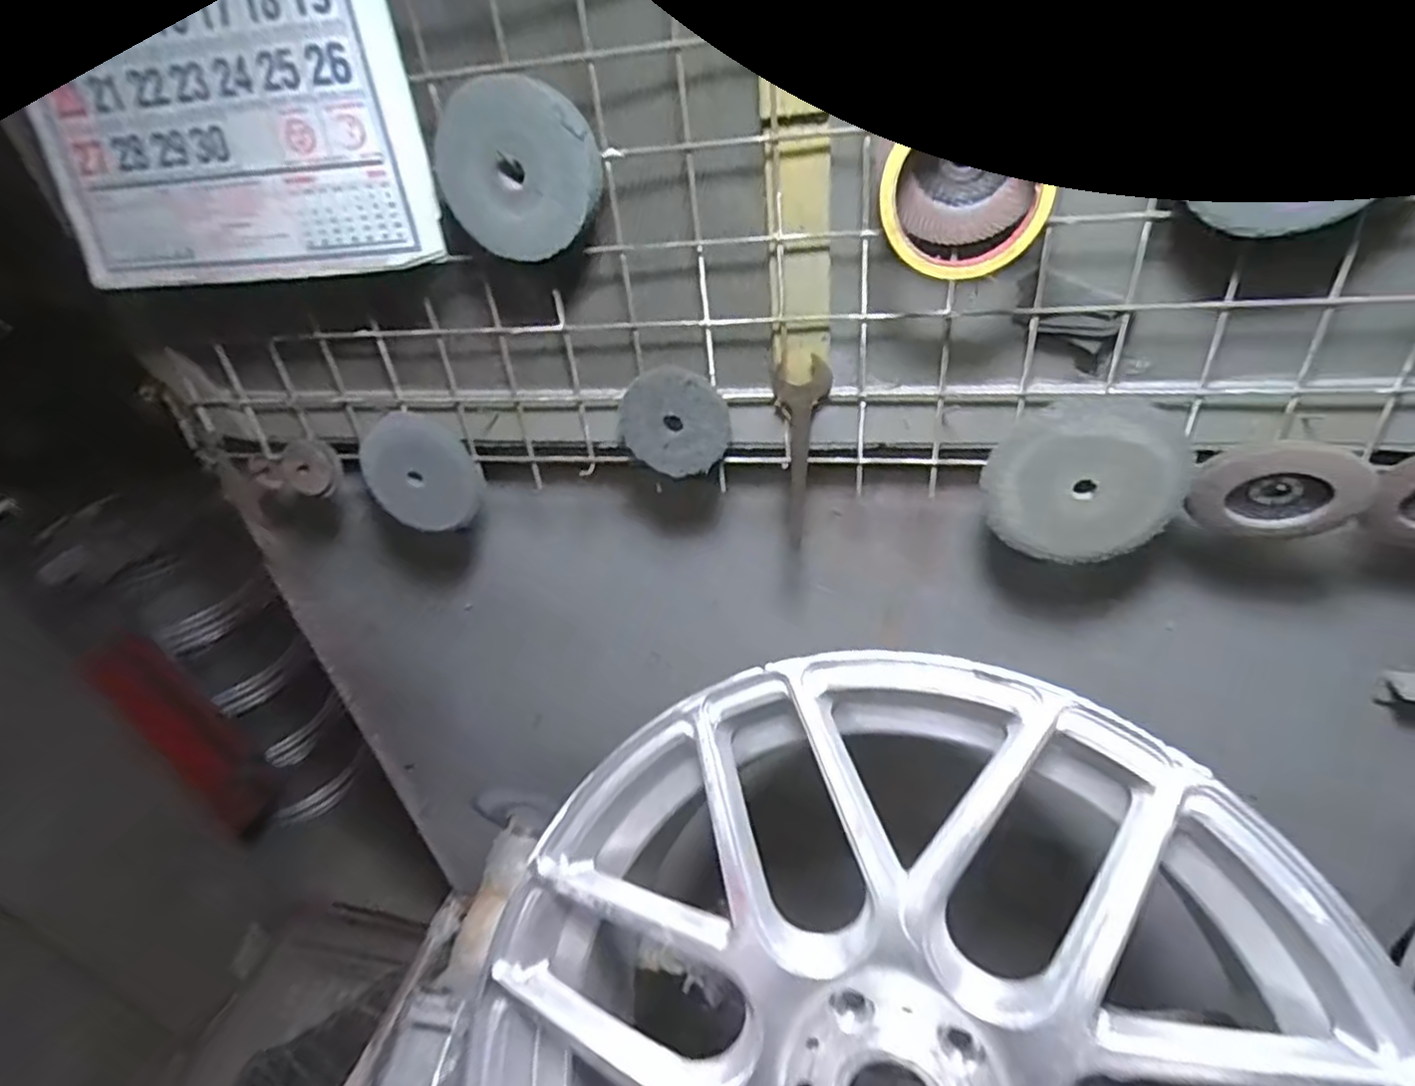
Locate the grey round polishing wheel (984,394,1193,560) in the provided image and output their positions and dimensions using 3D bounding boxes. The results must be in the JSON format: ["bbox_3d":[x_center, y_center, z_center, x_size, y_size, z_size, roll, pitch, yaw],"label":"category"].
[{"bbox_3d":[0.264,-0.040,0.487,0.126,0.121,0.013,2,33,13],"label":"grey round polishing wheel"}]

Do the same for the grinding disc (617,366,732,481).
[{"bbox_3d":[-0.025,-0.091,0.529,0.082,0.083,0.012,1,32,12],"label":"grinding disc"}]

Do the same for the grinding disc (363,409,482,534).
[{"bbox_3d":[-0.252,-0.061,0.609,0.100,0.104,0.014,-7,21,11],"label":"grinding disc"}]

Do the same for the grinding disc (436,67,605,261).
[{"bbox_3d":[-0.119,-0.234,0.436,0.099,0.100,0.016,-25,19,24],"label":"grinding disc"}]

